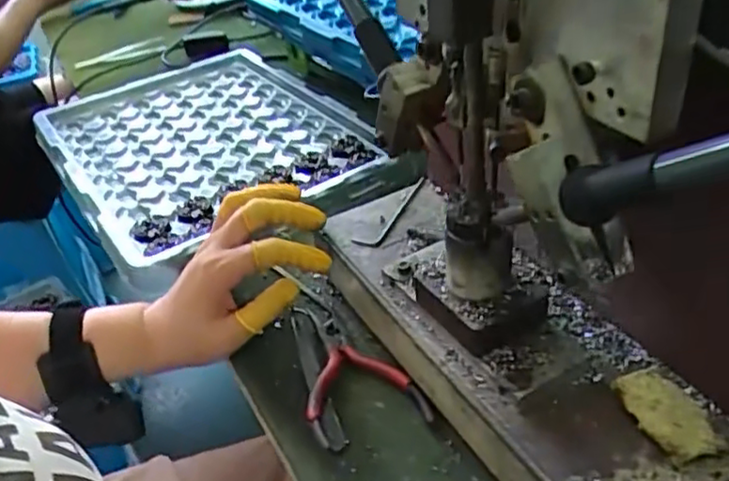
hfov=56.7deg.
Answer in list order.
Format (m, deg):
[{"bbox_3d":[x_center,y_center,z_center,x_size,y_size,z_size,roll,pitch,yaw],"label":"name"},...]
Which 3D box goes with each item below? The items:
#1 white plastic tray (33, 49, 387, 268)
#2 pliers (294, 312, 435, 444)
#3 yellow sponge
[{"bbox_3d":[-0.183,-0.113,0.724,0.271,0.023,0.406,-25,40,-23],"label":"white plastic tray"},{"bbox_3d":[-0.010,0.073,0.433,0.069,0.016,0.125,-13,37,-8],"label":"pliers"},{"bbox_3d":[0.143,0.080,0.317,0.030,0.006,0.050,-16,37,-11],"label":"yellow sponge"}]

